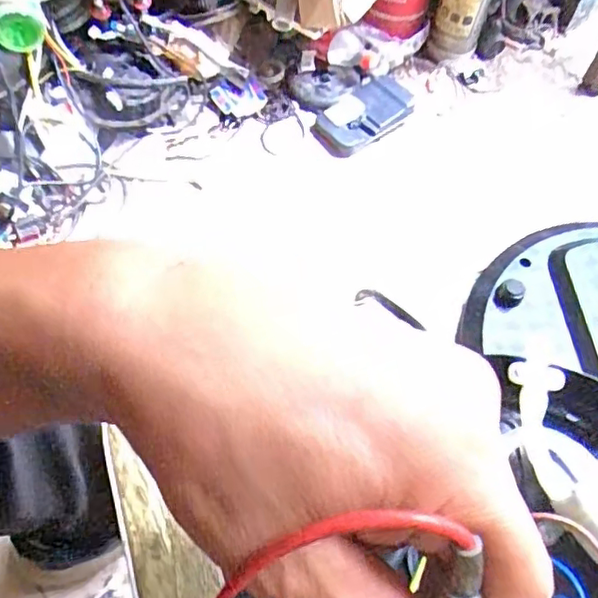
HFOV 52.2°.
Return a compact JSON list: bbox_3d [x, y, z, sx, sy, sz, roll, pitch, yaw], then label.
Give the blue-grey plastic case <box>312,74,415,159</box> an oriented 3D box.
[{"bbox_3d":[0.117,-0.325,1.076,0.184,0.045,0.107,-36,68,-21],"label":"blue-grey plastic case"}]

